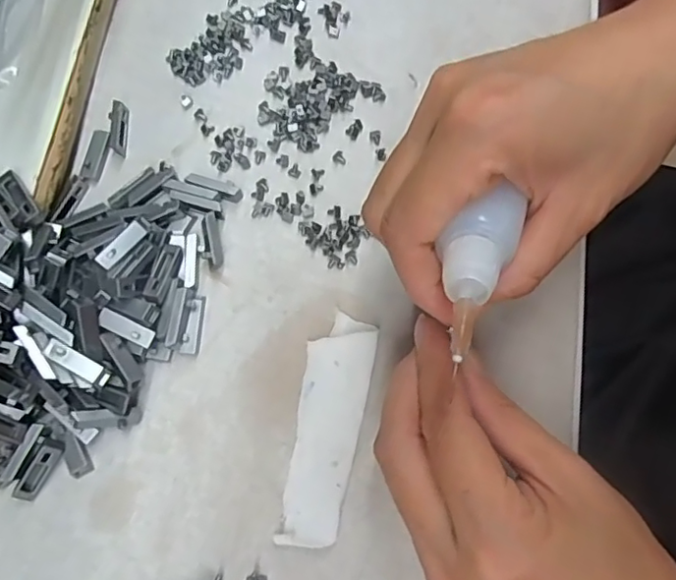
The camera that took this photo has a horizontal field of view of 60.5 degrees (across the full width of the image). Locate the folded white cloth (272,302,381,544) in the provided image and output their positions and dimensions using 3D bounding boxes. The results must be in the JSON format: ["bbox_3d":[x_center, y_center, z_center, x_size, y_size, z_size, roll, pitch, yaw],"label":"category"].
[{"bbox_3d":[-0.004,0.053,0.225,0.025,0.006,0.087,12,76,4],"label":"folded white cloth"}]

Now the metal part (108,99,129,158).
[{"bbox_3d":[-0.099,-0.073,0.259,0.008,0.005,0.024,-4,75,0],"label":"metal part"}]

